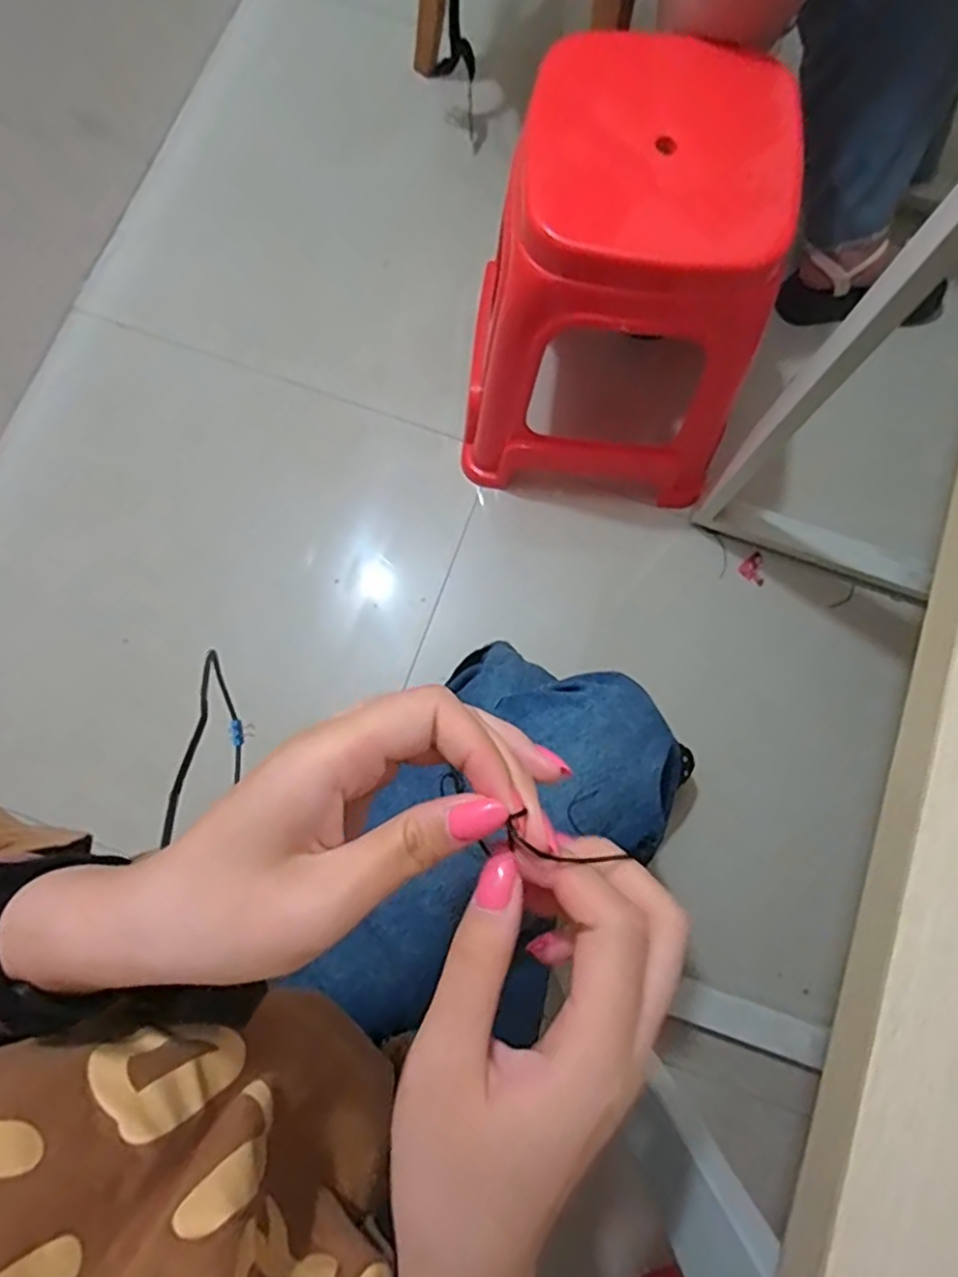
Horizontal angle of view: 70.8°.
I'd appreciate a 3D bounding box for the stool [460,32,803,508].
[{"bbox_3d":[0.175,-0.426,0.891,0.356,0.429,0.319,9,79,1],"label":"stool"}]

